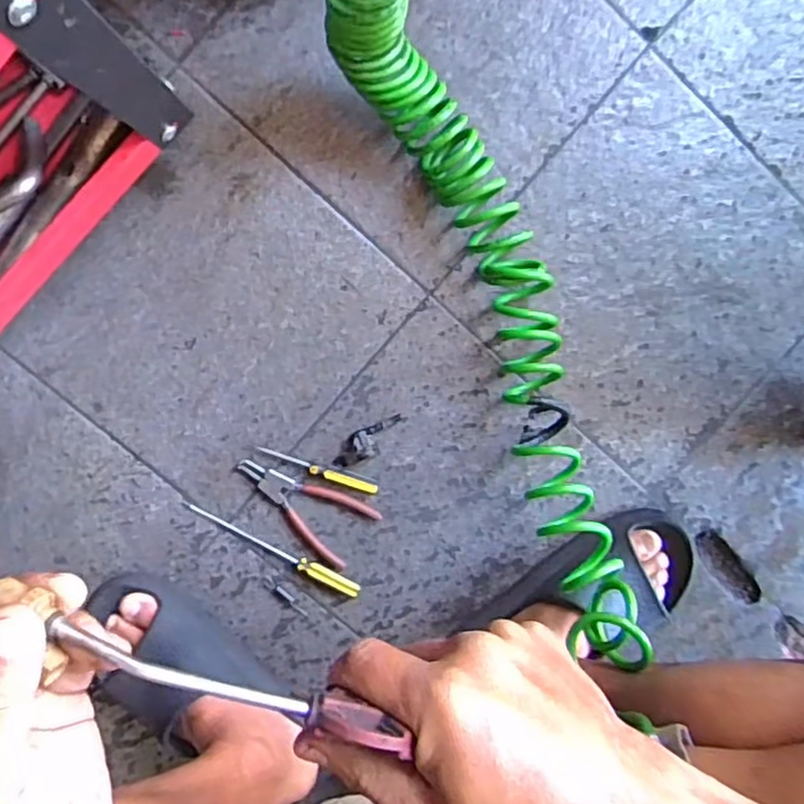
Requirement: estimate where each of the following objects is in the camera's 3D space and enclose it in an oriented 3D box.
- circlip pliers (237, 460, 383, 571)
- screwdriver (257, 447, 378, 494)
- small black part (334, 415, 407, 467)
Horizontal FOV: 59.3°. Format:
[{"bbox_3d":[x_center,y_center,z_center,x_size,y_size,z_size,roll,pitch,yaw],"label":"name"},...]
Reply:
[{"bbox_3d":[-0.094,0.096,0.677,0.136,0.009,0.066,37,95,-7],"label":"circlip pliers"},{"bbox_3d":[-0.079,0.066,0.672,0.116,0.012,0.012,19,97,-5],"label":"screwdriver"},{"bbox_3d":[-0.030,0.038,0.672,0.075,0.014,0.029,-20,99,0],"label":"small black part"}]

